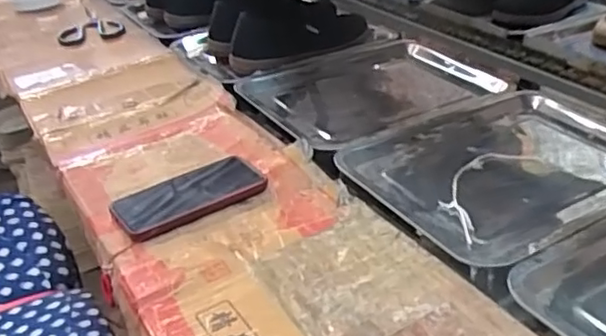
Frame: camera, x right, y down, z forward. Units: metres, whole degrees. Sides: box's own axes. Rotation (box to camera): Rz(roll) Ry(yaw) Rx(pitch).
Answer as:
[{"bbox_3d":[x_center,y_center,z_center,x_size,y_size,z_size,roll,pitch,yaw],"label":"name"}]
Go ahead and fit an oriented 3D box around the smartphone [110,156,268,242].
[{"bbox_3d":[-0.123,0.030,0.702,0.162,0.011,0.082,-21,36,-29],"label":"smartphone"}]

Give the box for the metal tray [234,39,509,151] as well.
[{"bbox_3d":[0.110,-0.119,0.975,0.369,0.043,0.275,-21,36,-28],"label":"metal tray"}]

